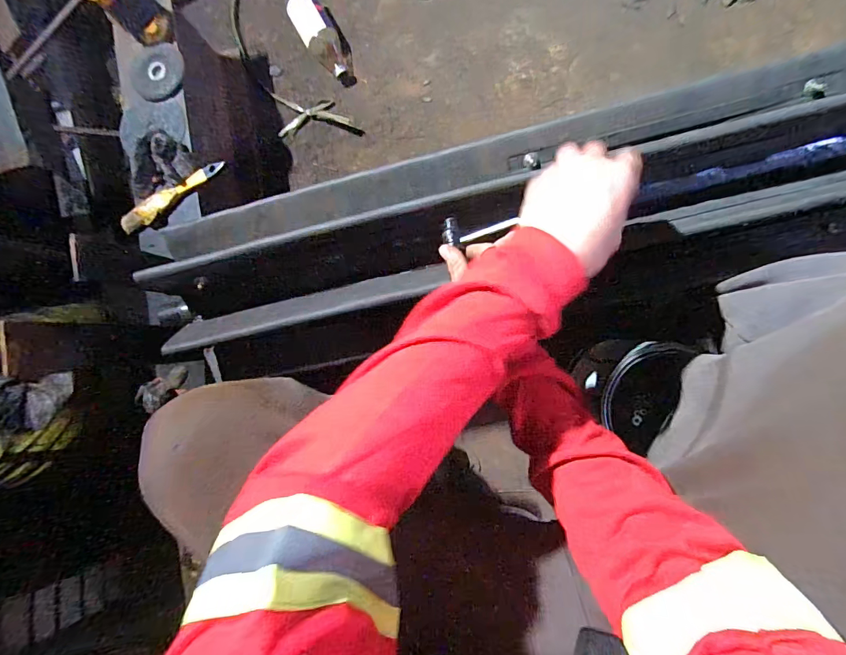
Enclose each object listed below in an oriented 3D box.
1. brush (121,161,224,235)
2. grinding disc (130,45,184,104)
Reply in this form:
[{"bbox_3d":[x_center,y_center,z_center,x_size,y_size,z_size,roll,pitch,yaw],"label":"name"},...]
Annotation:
[{"bbox_3d":[-0.360,-0.191,0.588,0.168,0.013,0.029,-32,83,4],"label":"brush"},{"bbox_3d":[-0.396,-0.376,0.607,0.081,0.012,0.083,0,86,7],"label":"grinding disc"}]

